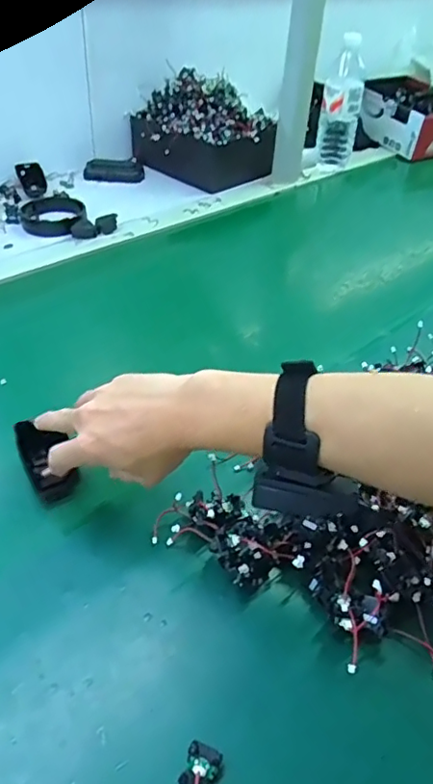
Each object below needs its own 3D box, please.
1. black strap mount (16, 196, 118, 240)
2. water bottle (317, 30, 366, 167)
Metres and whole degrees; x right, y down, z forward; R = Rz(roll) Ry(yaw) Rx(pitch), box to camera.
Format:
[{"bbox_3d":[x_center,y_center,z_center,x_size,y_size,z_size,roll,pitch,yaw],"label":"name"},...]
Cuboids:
[{"bbox_3d":[-0.236,-0.271,0.858,0.150,0.021,0.096,28,45,24],"label":"black strap mount"},{"bbox_3d":[0.235,-0.539,1.040,0.071,0.209,0.067,12,41,7],"label":"water bottle"}]

